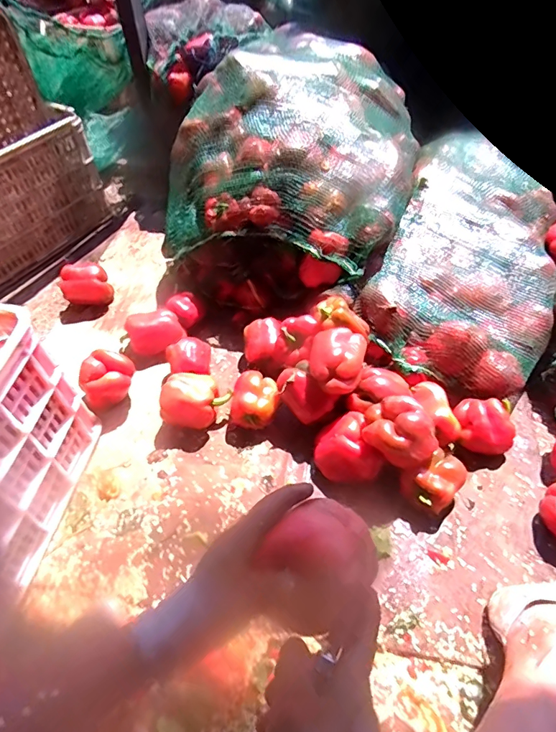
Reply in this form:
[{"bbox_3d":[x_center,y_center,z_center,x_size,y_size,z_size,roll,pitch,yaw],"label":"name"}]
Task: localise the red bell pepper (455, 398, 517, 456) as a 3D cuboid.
[{"bbox_3d":[0.361,0.107,0.780,0.086,0.075,0.082,-1,51,1],"label":"red bell pepper"}]

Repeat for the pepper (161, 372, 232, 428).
[{"bbox_3d":[-0.159,0.068,0.820,0.118,0.102,0.089,-37,58,-25],"label":"pepper"}]

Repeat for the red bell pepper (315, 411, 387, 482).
[{"bbox_3d":[0.113,0.148,0.744,0.091,0.091,0.103,-18,52,-12],"label":"red bell pepper"}]

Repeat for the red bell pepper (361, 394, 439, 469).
[{"bbox_3d":[0.194,0.102,0.695,0.115,0.077,0.082,11,52,11],"label":"red bell pepper"}]

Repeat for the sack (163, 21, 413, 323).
[{"bbox_3d":[0.042,-0.432,1.017,0.497,0.385,0.548,14,53,13],"label":"sack"}]

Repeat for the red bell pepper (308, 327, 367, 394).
[{"bbox_3d":[0.100,-0.008,0.750,0.090,0.070,0.104,7,51,8],"label":"red bell pepper"}]

